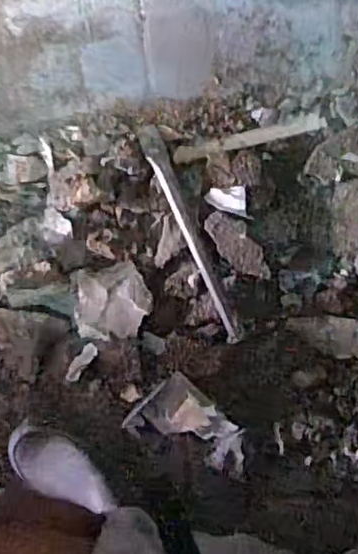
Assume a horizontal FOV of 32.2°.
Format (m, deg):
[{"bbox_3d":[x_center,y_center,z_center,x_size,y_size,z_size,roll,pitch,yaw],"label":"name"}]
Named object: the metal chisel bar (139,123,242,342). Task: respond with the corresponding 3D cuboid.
[{"bbox_3d":[0.014,-0.044,0.649,0.020,0.017,0.239,-23,94,8],"label":"metal chisel bar"}]

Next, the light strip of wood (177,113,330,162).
[{"bbox_3d":[0.072,-0.141,0.635,0.154,0.008,0.017,-13,95,7],"label":"light strip of wood"}]

